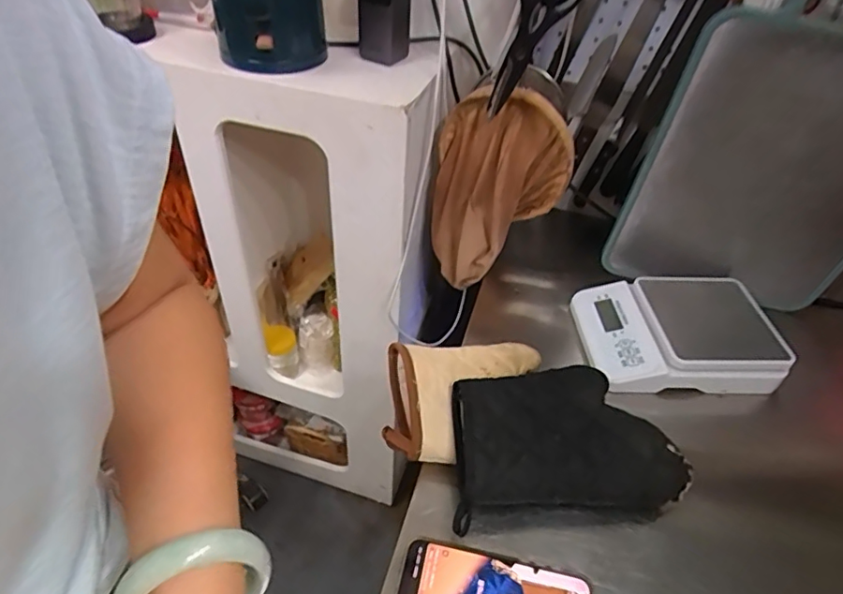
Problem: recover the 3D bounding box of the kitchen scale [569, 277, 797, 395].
[{"bbox_3d":[0.311,0.038,0.661,0.222,0.050,0.159,0,43,-5],"label":"kitchen scale"}]

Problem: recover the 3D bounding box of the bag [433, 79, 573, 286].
[{"bbox_3d":[0.096,-0.161,0.759,0.141,0.237,0.157,-16,47,-21],"label":"bag"}]

